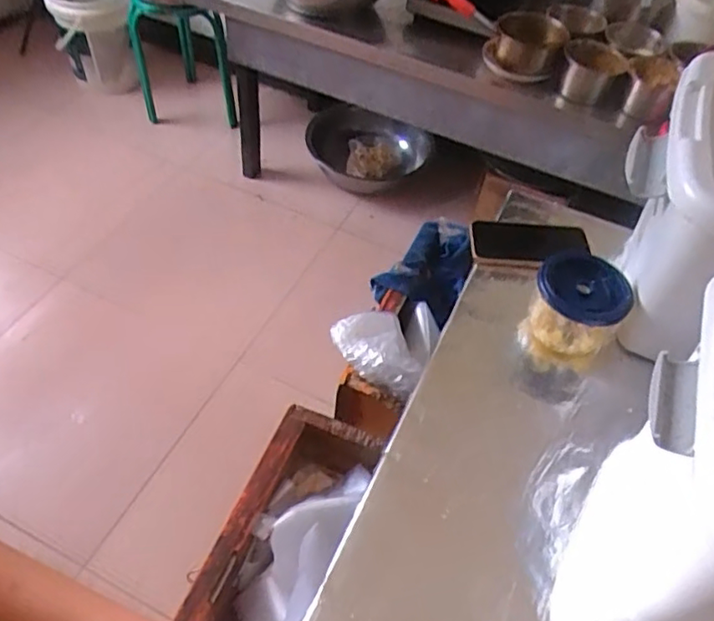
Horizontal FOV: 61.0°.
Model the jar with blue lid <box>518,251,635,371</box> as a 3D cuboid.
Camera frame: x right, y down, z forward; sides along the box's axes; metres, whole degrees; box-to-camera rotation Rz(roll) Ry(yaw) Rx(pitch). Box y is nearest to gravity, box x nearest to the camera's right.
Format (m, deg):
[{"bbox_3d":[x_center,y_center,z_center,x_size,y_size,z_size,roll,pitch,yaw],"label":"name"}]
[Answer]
[{"bbox_3d":[0.250,-0.002,0.704,0.100,0.089,0.104,20,52,11],"label":"jar with blue lid"}]

